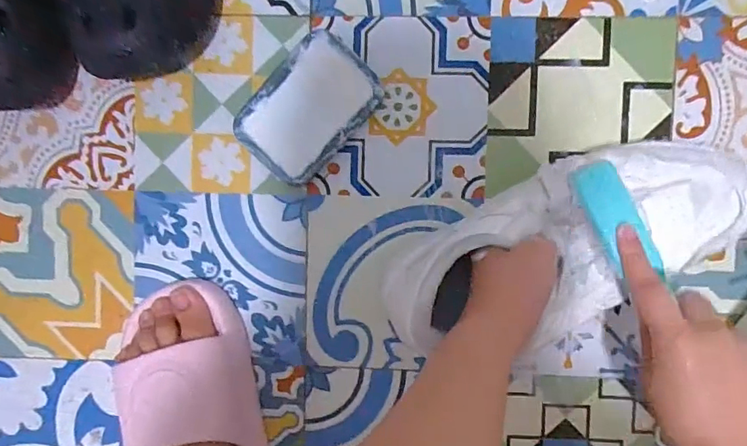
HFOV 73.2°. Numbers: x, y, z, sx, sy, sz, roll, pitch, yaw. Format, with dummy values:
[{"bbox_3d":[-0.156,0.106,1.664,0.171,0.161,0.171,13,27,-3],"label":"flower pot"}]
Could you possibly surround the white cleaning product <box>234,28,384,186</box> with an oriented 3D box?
[{"bbox_3d":[-0.054,-0.094,0.421,0.079,0.022,0.111,45,95,0],"label":"white cleaning product"}]

